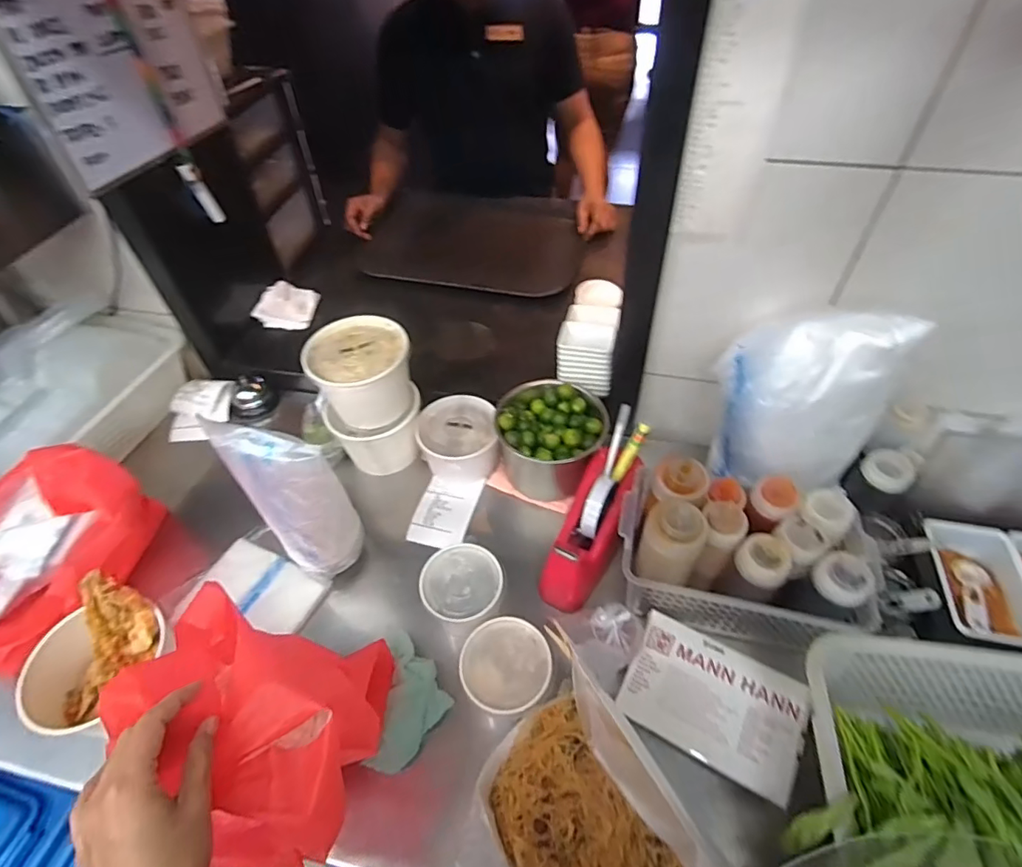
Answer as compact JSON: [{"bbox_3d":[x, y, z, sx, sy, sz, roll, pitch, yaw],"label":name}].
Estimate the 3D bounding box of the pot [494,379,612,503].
[{"bbox_3d":[0.052,0.004,0.777,0.141,0.098,0.155,-2,49,2],"label":"pot"}]

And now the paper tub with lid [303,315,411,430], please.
[{"bbox_3d":[-0.210,-0.079,0.755,0.132,0.119,0.130,-30,54,-21],"label":"paper tub with lid"}]

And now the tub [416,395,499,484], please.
[{"bbox_3d":[-0.078,0.011,0.806,0.115,0.084,0.107,-2,49,2],"label":"tub"}]

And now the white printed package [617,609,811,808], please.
[{"bbox_3d":[0.214,0.279,0.557,0.172,0.014,0.121,21,54,20],"label":"white printed package"}]

